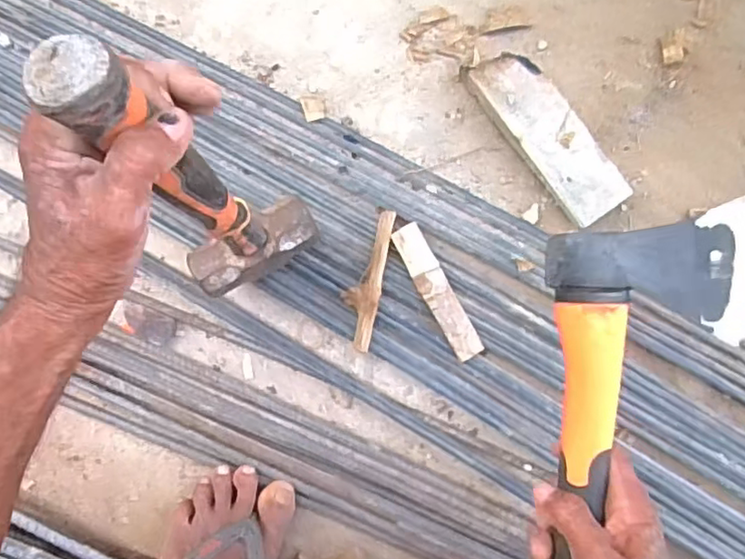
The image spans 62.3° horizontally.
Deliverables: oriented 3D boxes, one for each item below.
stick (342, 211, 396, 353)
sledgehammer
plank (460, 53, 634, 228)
[{"bbox_3d":[-0.005,-0.002,0.567,0.032,0.034,0.131,13,85,3],"label":"stick"},{"bbox_3d":[-0.111,-0.053,0.402,0.104,0.322,0.036,-30,77,-2],"label":"sledgehammer"},{"bbox_3d":[0.161,-0.132,0.577,0.059,0.044,0.176,-37,87,-3],"label":"plank"}]

